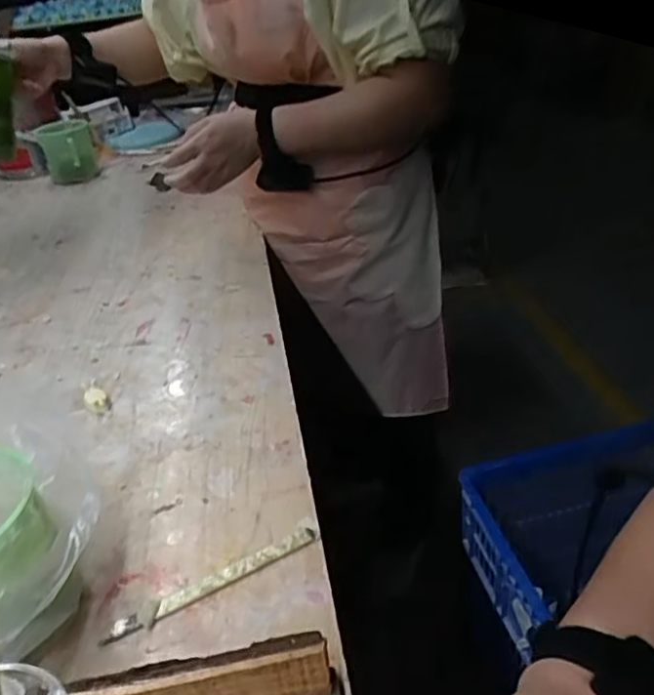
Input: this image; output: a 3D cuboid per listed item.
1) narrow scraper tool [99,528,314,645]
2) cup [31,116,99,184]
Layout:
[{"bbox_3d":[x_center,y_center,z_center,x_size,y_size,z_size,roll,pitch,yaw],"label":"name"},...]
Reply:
[{"bbox_3d":[-0.073,0.152,0.400,0.142,0.006,0.014,-22,37,-21],"label":"narrow scraper tool"},{"bbox_3d":[-0.474,-0.364,1.132,0.088,0.102,0.101,-16,35,-13],"label":"cup"}]

